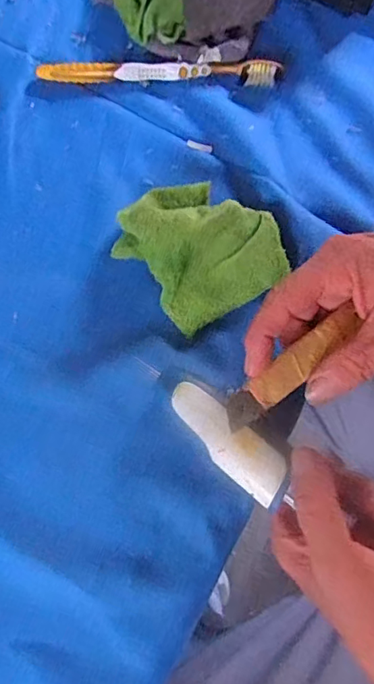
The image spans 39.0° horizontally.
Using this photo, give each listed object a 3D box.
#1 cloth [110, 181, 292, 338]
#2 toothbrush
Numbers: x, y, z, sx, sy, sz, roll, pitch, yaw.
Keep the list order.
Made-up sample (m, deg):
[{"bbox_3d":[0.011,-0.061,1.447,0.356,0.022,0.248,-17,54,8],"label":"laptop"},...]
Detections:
[{"bbox_3d":[0.005,-0.067,0.338,0.088,0.045,0.106,-42,77,-11],"label":"cloth"},{"bbox_3d":[-0.022,-0.206,0.397,0.181,0.014,0.019,5,73,3],"label":"toothbrush"}]

